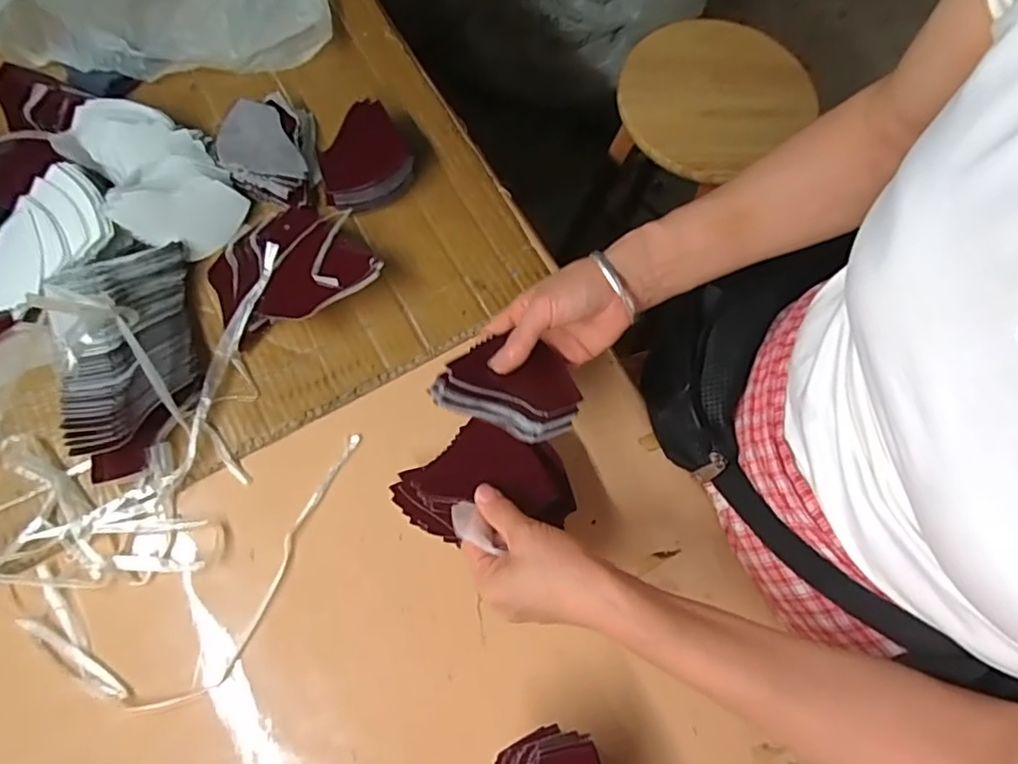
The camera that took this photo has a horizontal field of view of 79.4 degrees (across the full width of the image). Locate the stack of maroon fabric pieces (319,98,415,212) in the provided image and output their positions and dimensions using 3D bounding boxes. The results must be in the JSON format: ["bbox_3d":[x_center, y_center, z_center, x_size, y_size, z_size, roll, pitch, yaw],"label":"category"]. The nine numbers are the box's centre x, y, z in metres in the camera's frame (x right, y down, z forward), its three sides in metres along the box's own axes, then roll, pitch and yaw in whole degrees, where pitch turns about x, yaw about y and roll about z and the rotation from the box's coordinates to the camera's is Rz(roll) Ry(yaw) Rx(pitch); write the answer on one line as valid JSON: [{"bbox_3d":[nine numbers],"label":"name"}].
[{"bbox_3d":[-0.135,-0.213,0.582,0.083,0.035,0.100,-13,72,-3],"label":"stack of maroon fabric pieces"}]

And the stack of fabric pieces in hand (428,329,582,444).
[{"bbox_3d":[0.002,0.002,0.455,0.102,0.023,0.069,20,74,5],"label":"stack of fabric pieces in hand"}]

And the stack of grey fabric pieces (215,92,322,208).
[{"bbox_3d":[-0.228,-0.220,0.584,0.083,0.042,0.122,-10,72,-2],"label":"stack of grey fabric pieces"}]

